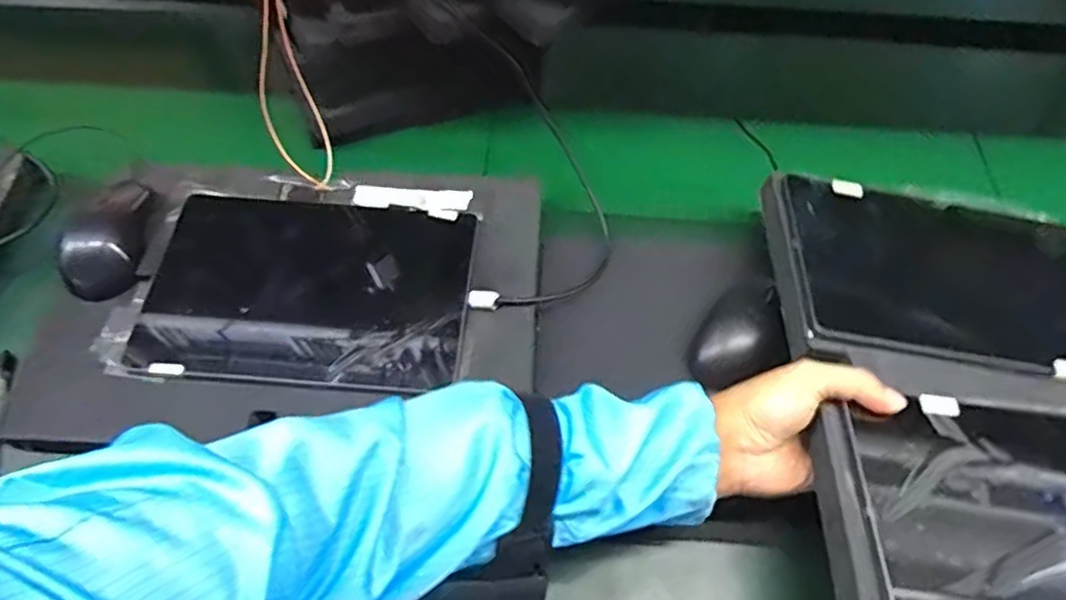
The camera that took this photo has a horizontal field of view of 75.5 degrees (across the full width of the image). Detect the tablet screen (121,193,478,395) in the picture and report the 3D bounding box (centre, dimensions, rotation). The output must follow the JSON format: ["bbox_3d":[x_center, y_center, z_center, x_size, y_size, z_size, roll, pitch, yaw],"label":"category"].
[{"bbox_3d":[-0.178,-0.013,0.559,0.251,0.010,0.167,5,58,2],"label":"tablet screen"}]

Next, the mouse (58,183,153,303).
[{"bbox_3d":[-0.352,-0.048,0.564,0.064,0.032,0.098,-5,58,-4],"label":"mouse"}]

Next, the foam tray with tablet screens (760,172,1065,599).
[{"bbox_3d":[0.317,0.063,0.465,0.272,0.062,0.372,4,58,1],"label":"foam tray with tablet screens"}]

